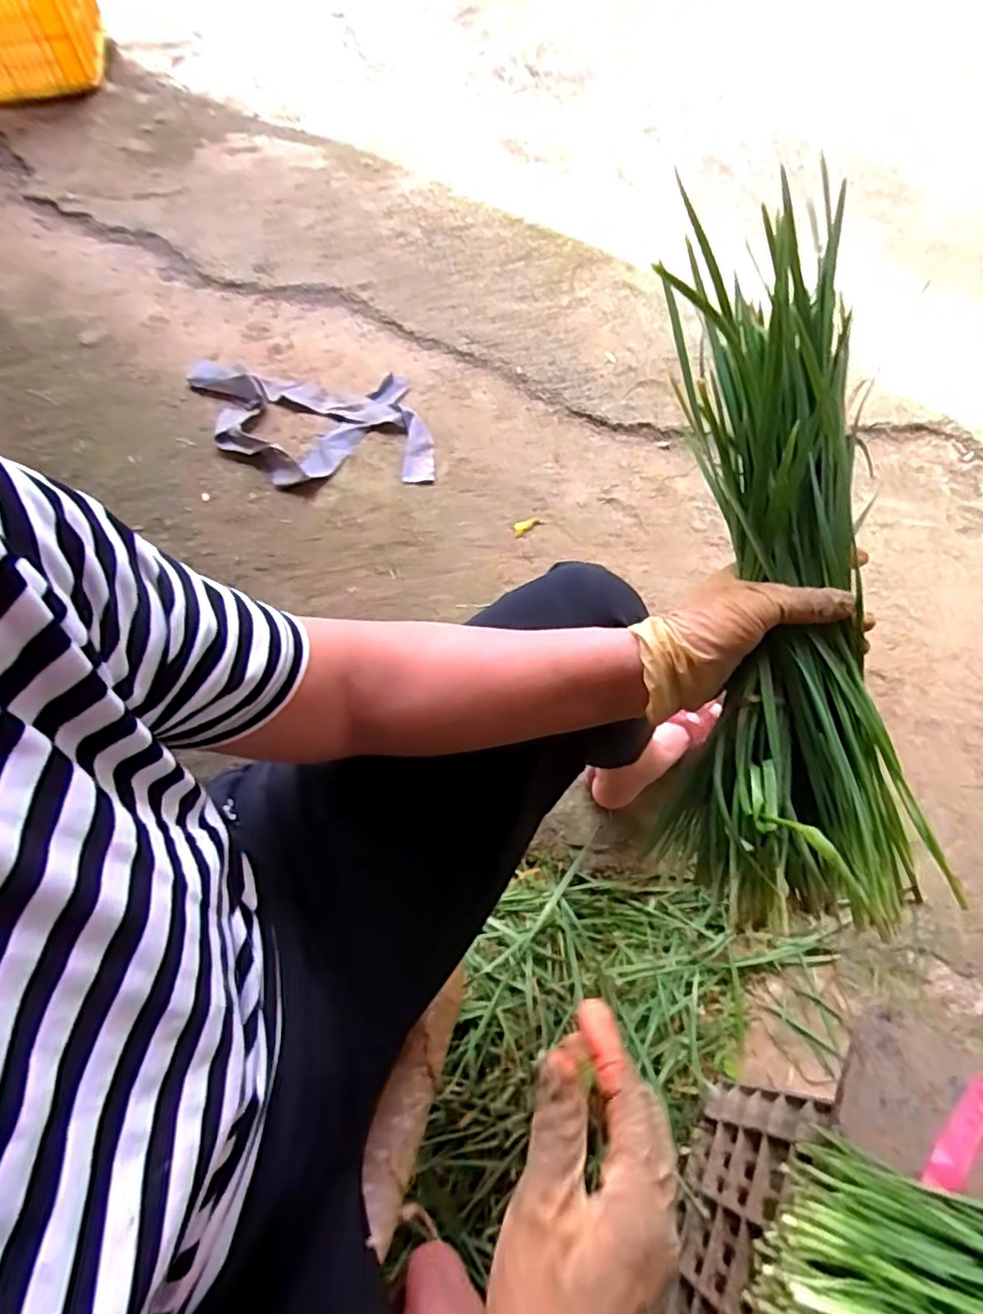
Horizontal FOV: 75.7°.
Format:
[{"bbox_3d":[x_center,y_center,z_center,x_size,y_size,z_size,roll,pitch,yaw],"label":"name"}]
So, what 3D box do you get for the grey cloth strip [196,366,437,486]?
[{"bbox_3d":[-0.292,-0.370,1.015,0.404,0.031,0.237,2,62,-2],"label":"grey cloth strip"}]

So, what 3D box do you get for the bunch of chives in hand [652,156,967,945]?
[{"bbox_3d":[0.165,-0.038,0.357,0.117,0.075,0.376,-6,94,-6],"label":"bunch of chives in hand"}]

